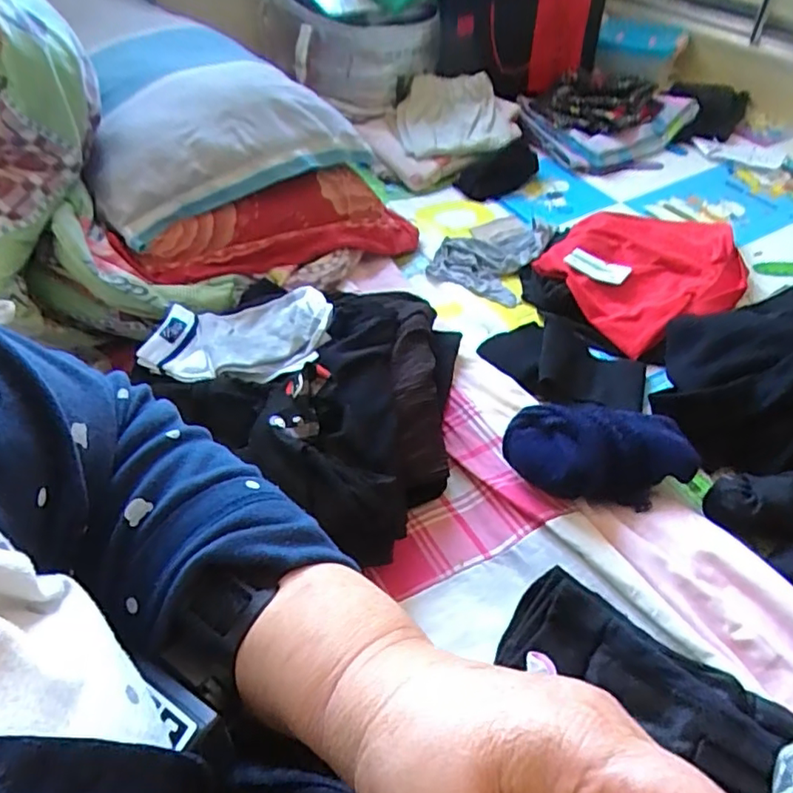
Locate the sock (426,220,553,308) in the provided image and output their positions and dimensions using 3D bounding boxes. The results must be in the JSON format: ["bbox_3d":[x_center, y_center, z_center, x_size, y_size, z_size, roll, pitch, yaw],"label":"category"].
[{"bbox_3d":[0.149,-0.222,0.936,0.150,0.032,0.188,22,52,21],"label":"sock"}]

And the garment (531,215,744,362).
[{"bbox_3d":[0.358,-0.190,0.854,0.305,0.042,0.252,-34,55,-25],"label":"garment"}]

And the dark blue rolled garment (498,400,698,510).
[{"bbox_3d":[0.199,0.060,0.580,0.179,0.089,0.087,-4,47,-1],"label":"dark blue rolled garment"}]

